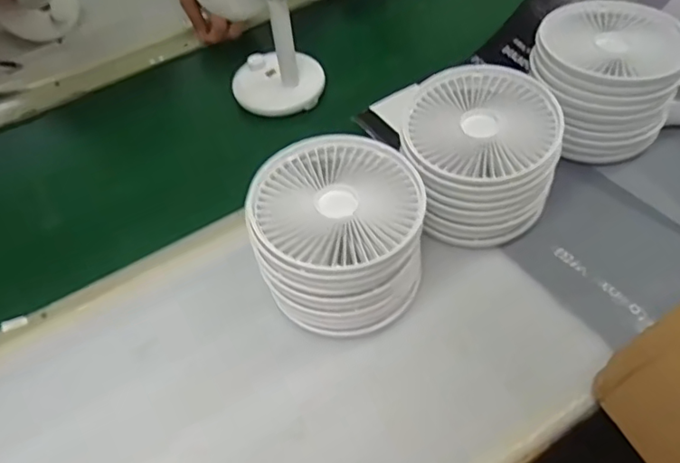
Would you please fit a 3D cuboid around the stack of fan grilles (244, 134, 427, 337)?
[{"bbox_3d":[0.000,0.005,0.476,0.135,0.100,0.139,-18,51,-7],"label":"stack of fan grilles"}]

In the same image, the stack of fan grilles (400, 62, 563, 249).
[{"bbox_3d":[0.122,-0.070,0.526,0.125,0.092,0.141,3,51,9],"label":"stack of fan grilles"}]

